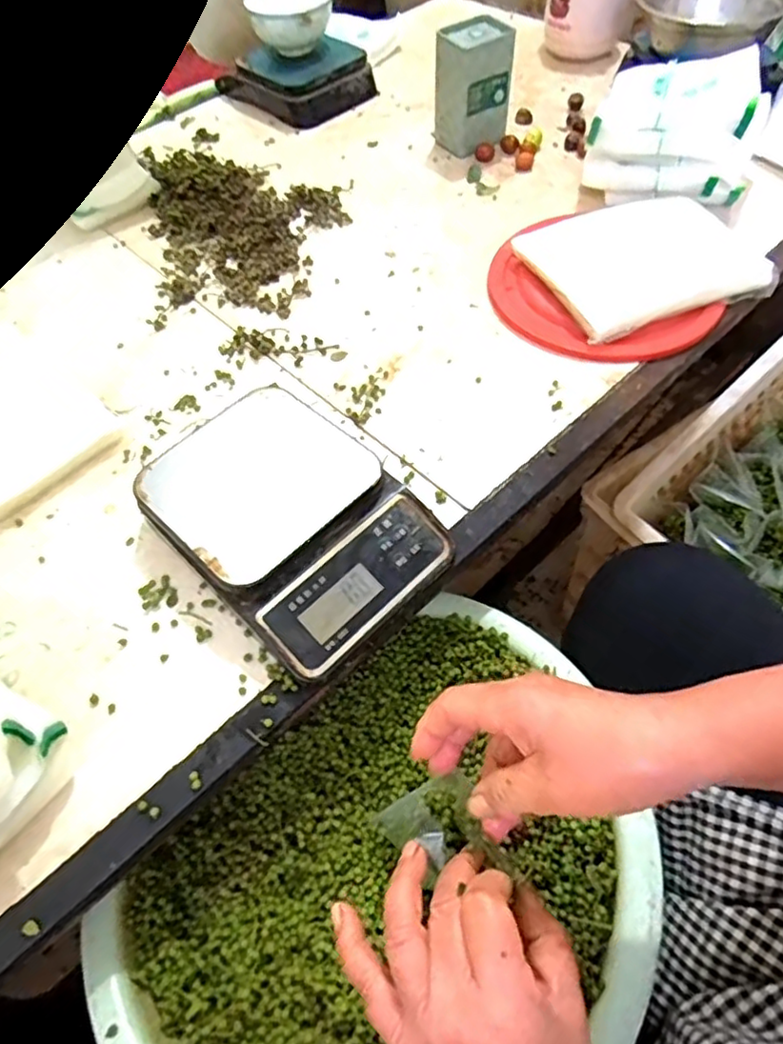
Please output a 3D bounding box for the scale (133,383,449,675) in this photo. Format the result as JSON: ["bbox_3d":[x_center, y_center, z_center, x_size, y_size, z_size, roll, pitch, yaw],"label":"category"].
[{"bbox_3d":[-0.077,0.000,0.475,0.208,0.050,0.149,37,66,26],"label":"scale"}]

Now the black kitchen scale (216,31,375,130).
[{"bbox_3d":[-0.135,-0.651,0.919,0.189,0.057,0.144,38,66,26],"label":"black kitchen scale"}]

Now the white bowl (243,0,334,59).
[{"bbox_3d":[-0.144,-0.719,0.898,0.113,0.064,0.113,-2,55,3],"label":"white bowl"}]

